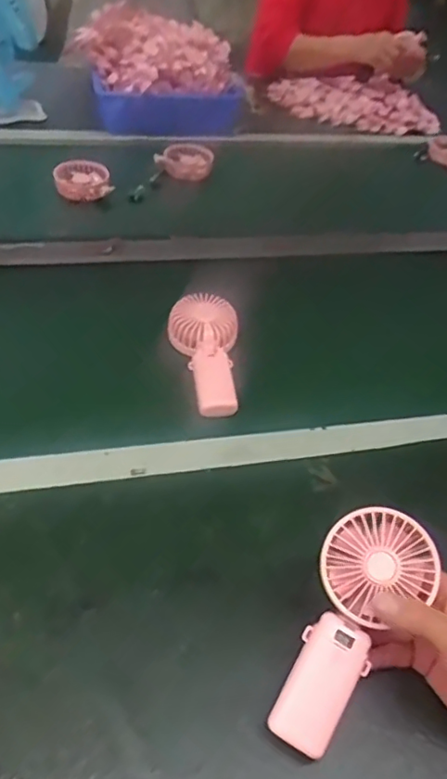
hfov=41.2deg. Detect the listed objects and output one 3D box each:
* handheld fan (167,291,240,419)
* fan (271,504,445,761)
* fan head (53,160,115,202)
[{"bbox_3d":[-0.018,-0.043,0.723,0.083,0.037,0.174,-3,59,-12],"label":"handheld fan"},{"bbox_3d":[0.095,0.178,0.449,0.079,0.031,0.180,26,75,19],"label":"fan"},{"bbox_3d":[-0.235,-0.343,0.984,0.096,0.038,0.083,3,60,-2],"label":"fan head"}]

